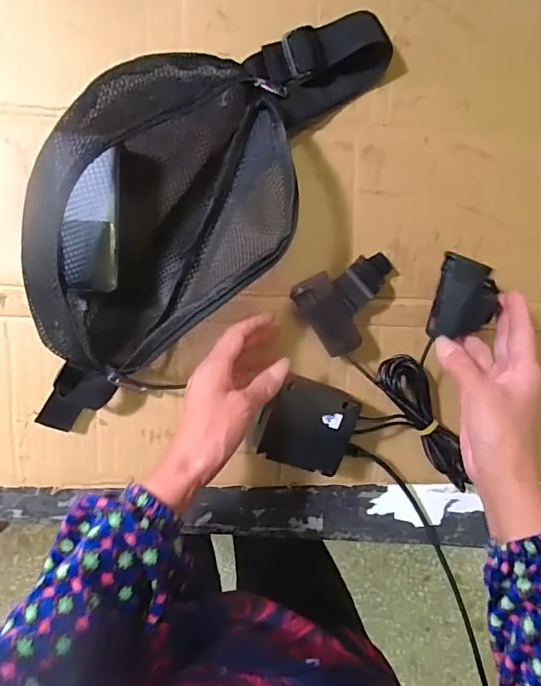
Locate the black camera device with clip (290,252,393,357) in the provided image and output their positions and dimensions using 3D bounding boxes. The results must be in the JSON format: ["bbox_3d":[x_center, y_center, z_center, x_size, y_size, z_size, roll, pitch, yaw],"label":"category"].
[{"bbox_3d":[0.074,-0.040,0.437,0.097,0.050,0.075,-35,97,-1],"label":"black camera device with clip"}]

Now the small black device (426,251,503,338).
[{"bbox_3d":[0.164,-0.037,0.409,0.045,0.028,0.066,7,94,-5],"label":"small black device"}]

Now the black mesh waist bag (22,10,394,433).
[{"bbox_3d":[-0.075,-0.135,0.398,0.416,0.088,0.199,-39,97,0],"label":"black mesh waist bag"}]

